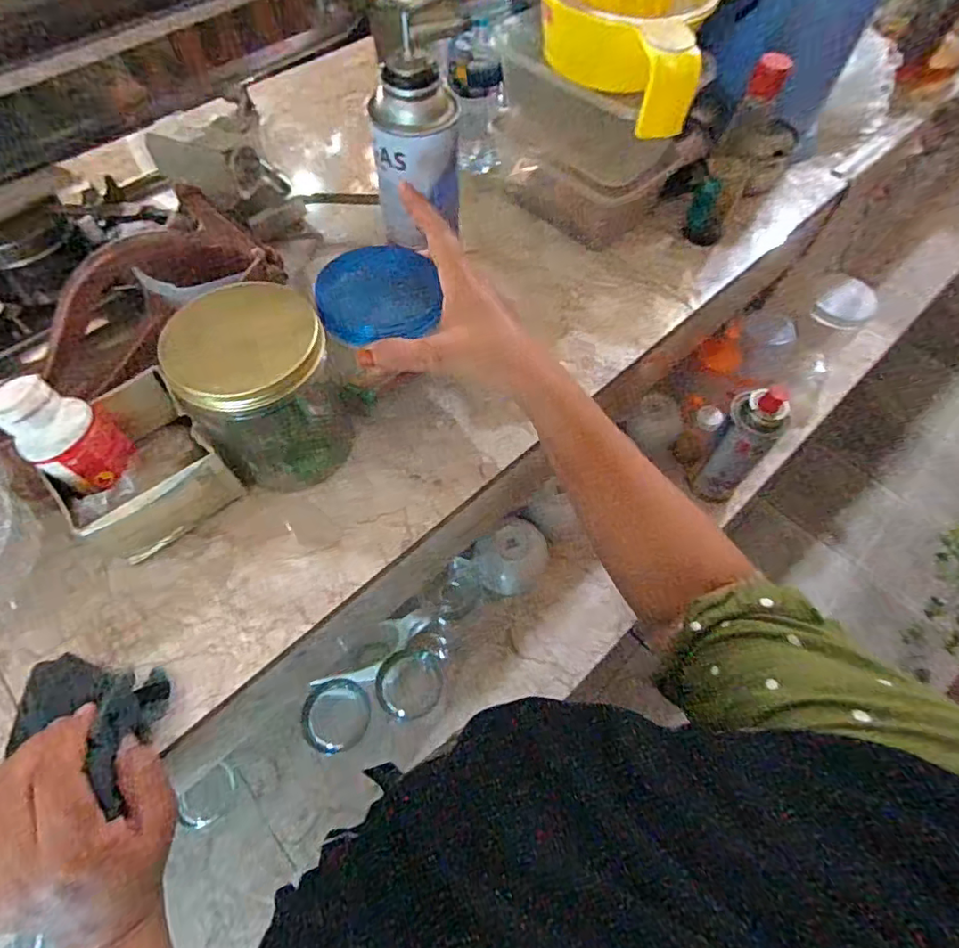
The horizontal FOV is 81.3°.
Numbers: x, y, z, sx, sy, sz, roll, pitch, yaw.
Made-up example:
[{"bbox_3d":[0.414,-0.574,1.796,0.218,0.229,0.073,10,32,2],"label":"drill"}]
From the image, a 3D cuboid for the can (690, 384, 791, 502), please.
[{"bbox_3d":[0.321,-0.035,0.691,0.065,0.179,0.054,40,68,18],"label":"can"}]

